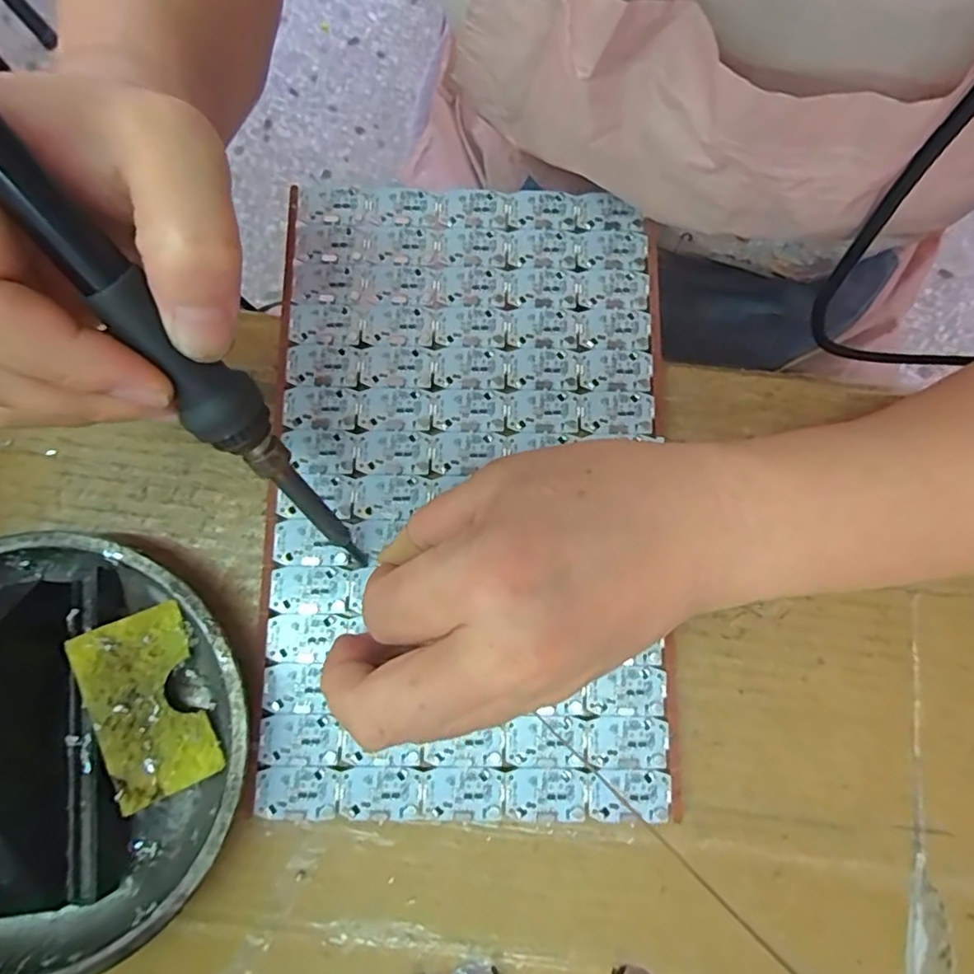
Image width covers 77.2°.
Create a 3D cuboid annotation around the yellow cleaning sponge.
[{"bbox_3d":[-0.116,0.074,0.209,0.034,0.004,0.061,-19,87,-31],"label":"yellow cleaning sponge"}]

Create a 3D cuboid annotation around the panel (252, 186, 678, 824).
[{"bbox_3d":[-0.008,-0.004,0.241,0.151,0.004,0.249,1,79,-1],"label":"panel"}]

